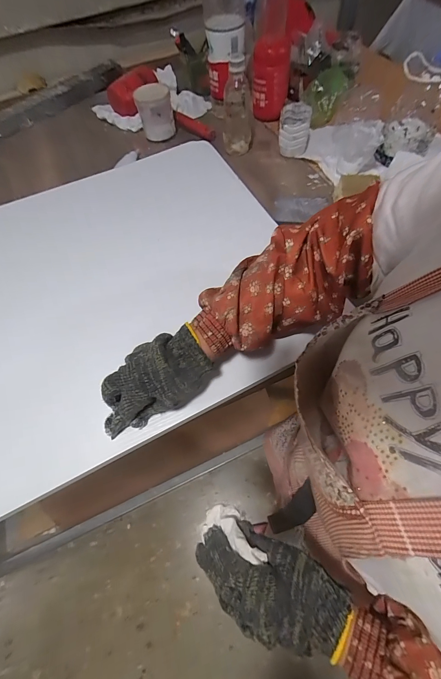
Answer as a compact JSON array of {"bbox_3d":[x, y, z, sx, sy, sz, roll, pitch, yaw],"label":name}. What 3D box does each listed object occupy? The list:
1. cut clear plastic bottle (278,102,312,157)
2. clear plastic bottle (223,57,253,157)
[{"bbox_3d":[0.159,-0.450,0.629,0.065,0.072,0.064,5,62,7],"label":"cut clear plastic bottle"},{"bbox_3d":[0.038,-0.467,0.603,0.060,0.159,0.049,-3,61,3],"label":"clear plastic bottle"}]

